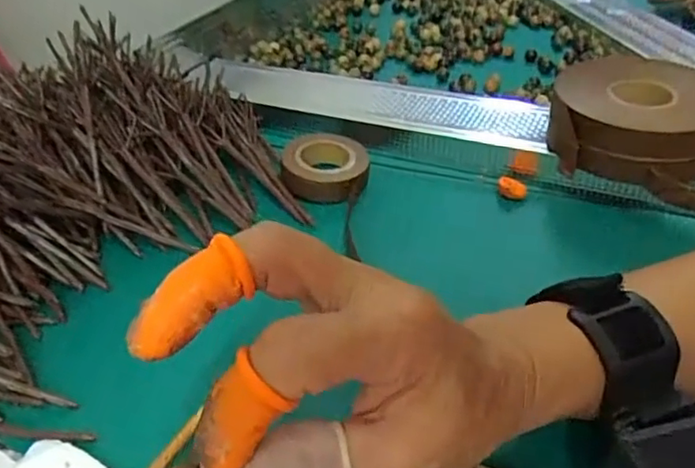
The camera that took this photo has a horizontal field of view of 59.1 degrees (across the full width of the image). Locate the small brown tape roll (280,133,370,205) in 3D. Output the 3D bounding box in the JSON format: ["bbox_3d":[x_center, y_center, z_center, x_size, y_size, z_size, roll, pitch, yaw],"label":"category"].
[{"bbox_3d":[-0.016,-0.051,0.449,0.061,0.021,0.055,-1,36,2],"label":"small brown tape roll"}]

